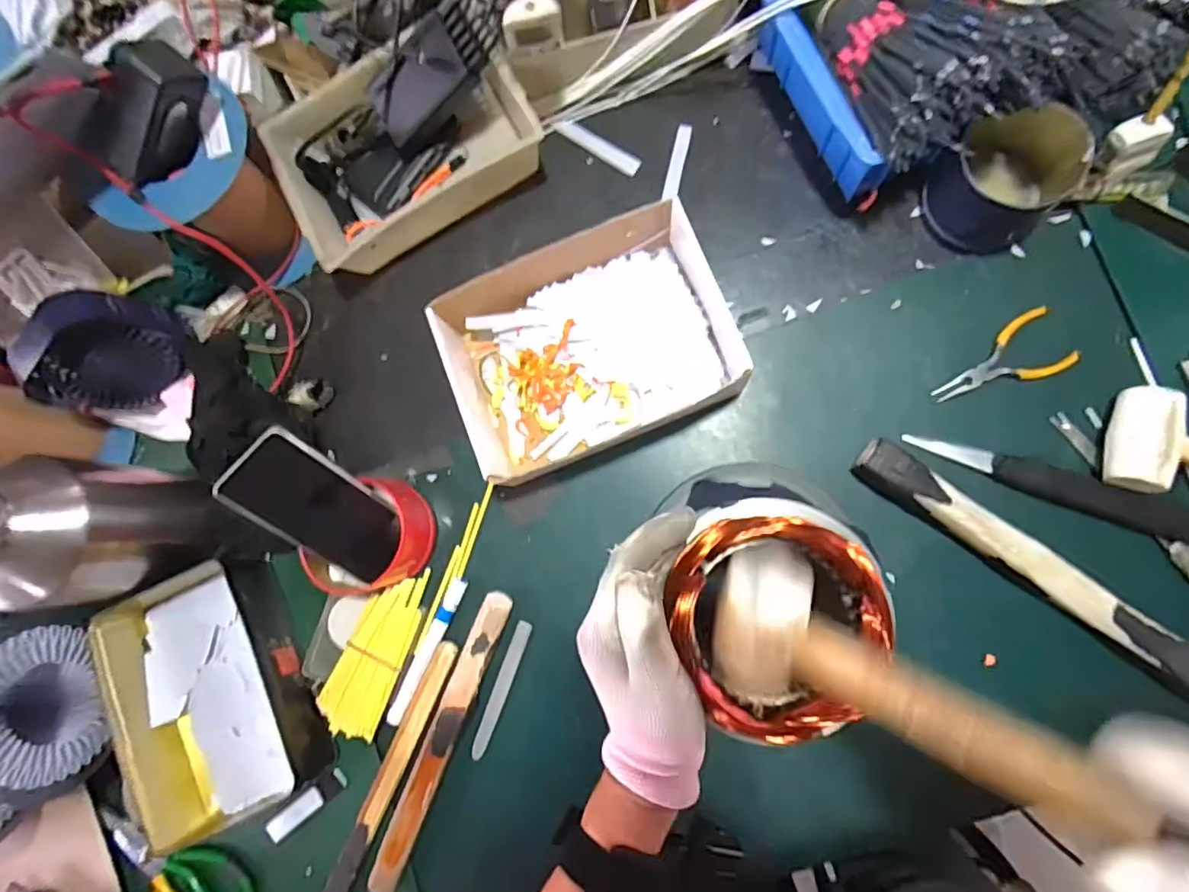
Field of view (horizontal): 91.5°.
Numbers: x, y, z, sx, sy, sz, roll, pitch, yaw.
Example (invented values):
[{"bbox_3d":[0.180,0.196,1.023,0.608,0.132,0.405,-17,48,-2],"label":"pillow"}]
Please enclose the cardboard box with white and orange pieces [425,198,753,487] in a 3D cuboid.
[{"bbox_3d":[-0.011,-0.092,0.533,0.252,0.074,0.198,-22,82,4],"label":"cardboard box with white and orange pieces"}]

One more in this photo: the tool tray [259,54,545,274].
[{"bbox_3d":[-0.189,-0.297,0.581,0.243,0.065,0.180,-32,82,2],"label":"tool tray"}]

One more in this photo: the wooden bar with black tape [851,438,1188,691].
[{"bbox_3d":[0.358,0.097,0.477,0.311,0.032,0.032,36,89,9],"label":"wooden bar with black tape"}]

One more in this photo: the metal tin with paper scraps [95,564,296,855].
[{"bbox_3d":[-0.370,0.234,0.534,0.111,0.056,0.228,-21,82,4],"label":"metal tin with paper scraps"}]

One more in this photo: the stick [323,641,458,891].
[{"bbox_3d":[-0.190,0.304,0.530,0.020,0.009,0.260,24,87,8],"label":"stick"}]

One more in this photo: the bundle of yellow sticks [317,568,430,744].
[{"bbox_3d":[-0.207,0.193,0.541,0.059,0.014,0.152,20,87,8],"label":"bundle of yellow sticks"}]

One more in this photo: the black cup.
[{"bbox_3d":[0.351,-0.232,0.494,0.103,0.077,0.096,-1,84,6],"label":"black cup"}]

